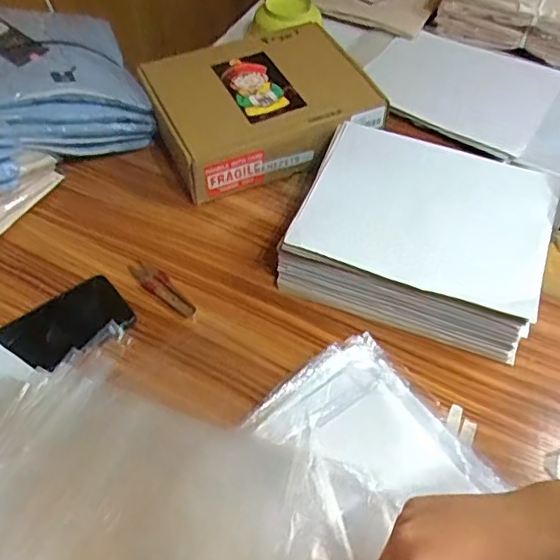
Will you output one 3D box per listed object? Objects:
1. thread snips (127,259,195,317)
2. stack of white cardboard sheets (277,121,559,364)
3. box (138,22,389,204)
[{"bbox_3d":[-0.129,0.008,0.647,0.095,0.004,0.027,30,59,20],"label":"thread snips"},{"bbox_3d":[0.159,-0.054,0.652,0.257,0.089,0.208,18,55,12],"label":"stack of white cardboard sheets"},{"bbox_3d":[-0.026,-0.231,0.779,0.269,0.089,0.210,-21,56,-15],"label":"box"}]

